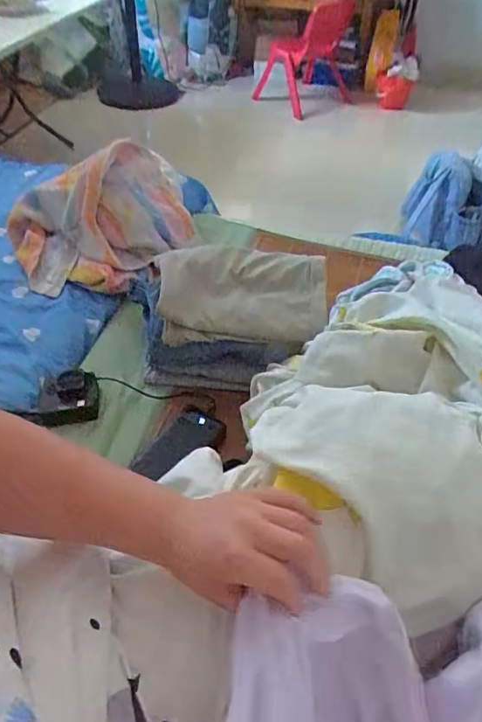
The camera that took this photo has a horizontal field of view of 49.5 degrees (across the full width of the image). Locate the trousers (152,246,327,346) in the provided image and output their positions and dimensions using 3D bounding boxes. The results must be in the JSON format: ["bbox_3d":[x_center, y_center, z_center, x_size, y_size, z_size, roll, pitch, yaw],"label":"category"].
[{"bbox_3d":[0.001,-0.107,0.788,0.251,0.058,0.177,0,46,-2],"label":"trousers"}]

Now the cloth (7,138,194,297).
[{"bbox_3d":[-0.248,-0.262,0.961,0.340,0.146,0.272,-17,49,-17],"label":"cloth"}]

